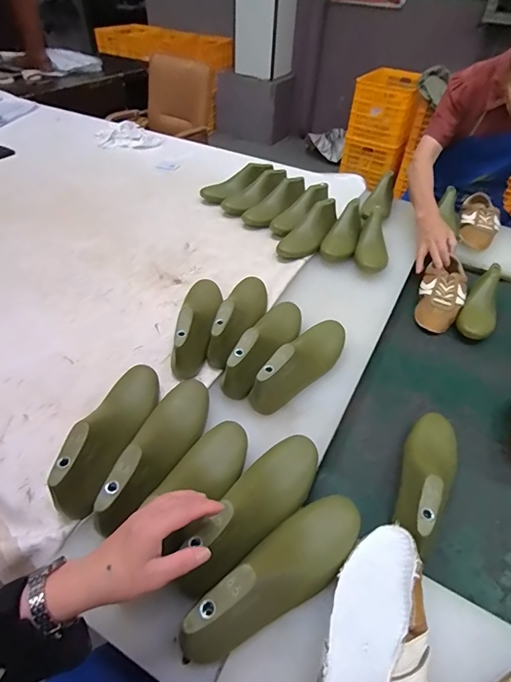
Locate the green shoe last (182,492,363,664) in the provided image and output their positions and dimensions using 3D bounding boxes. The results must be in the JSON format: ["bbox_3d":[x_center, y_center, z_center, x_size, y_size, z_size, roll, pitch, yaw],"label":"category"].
[{"bbox_3d":[0.032,0.266,0.451,0.253,0.088,0.082,-27,53,-29],"label":"green shoe last"}]

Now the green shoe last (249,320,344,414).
[{"bbox_3d":[0.088,0.029,0.689,0.088,0.088,0.247,26,49,20],"label":"green shoe last"}]

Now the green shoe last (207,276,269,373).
[{"bbox_3d":[-0.026,-0.059,0.762,0.075,0.090,0.244,12,45,7],"label":"green shoe last"}]

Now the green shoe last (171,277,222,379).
[{"bbox_3d":[-0.108,-0.051,0.750,0.074,0.086,0.241,4,45,-1],"label":"green shoe last"}]

